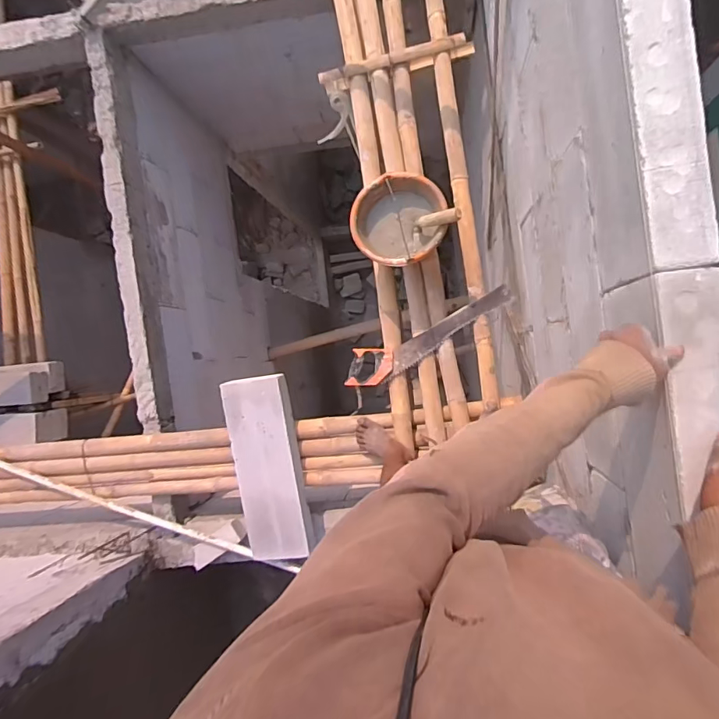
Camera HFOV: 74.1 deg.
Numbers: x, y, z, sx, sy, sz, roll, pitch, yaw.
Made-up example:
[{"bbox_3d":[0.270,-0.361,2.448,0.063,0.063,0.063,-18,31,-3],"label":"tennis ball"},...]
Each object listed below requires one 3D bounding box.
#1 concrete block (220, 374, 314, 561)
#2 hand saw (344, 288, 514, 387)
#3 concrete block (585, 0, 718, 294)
[{"bbox_3d":[-0.298,0.347,1.543,0.218,0.068,0.581,-9,90,9],"label":"concrete block"},{"bbox_3d":[0.197,-0.068,1.418,0.548,0.044,0.124,-29,87,9],"label":"hand saw"},{"bbox_3d":[0.377,-0.407,0.665,0.074,0.178,0.584,-7,90,9],"label":"concrete block"}]

